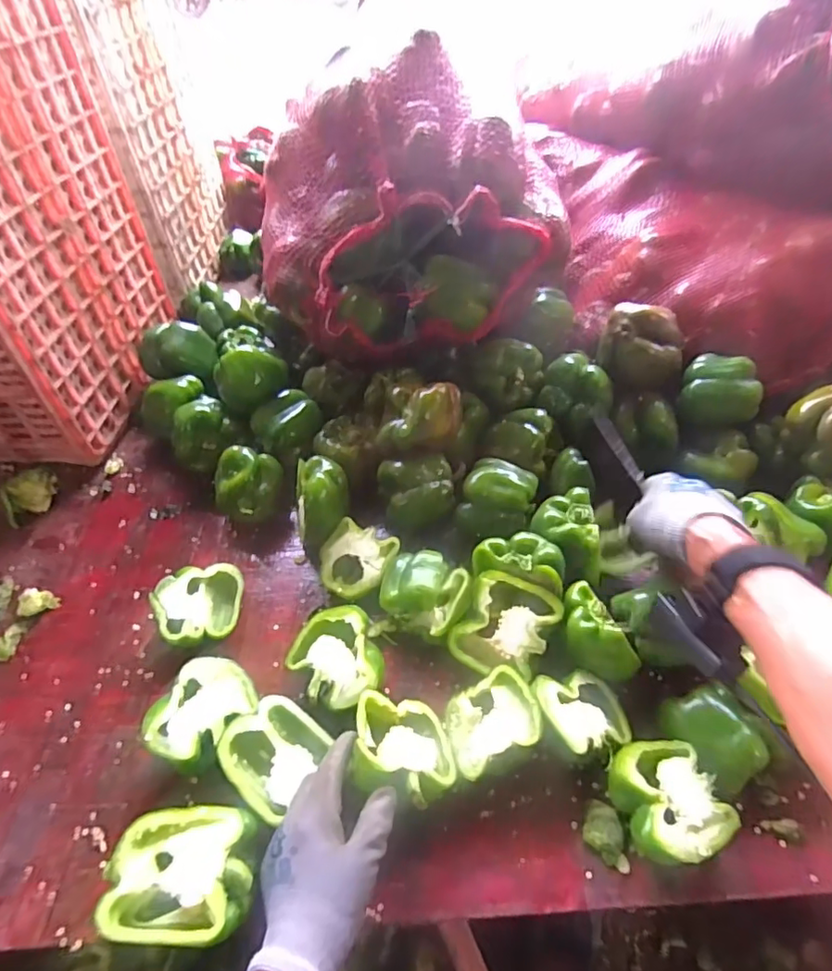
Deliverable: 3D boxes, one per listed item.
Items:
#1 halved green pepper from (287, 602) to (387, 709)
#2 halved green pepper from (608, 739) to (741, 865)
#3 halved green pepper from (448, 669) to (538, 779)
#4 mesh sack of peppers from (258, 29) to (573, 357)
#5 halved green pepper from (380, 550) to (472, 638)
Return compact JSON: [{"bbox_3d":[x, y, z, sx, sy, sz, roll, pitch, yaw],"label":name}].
[{"bbox_3d":[-0.072,0.164,0.511,0.078,0.053,0.089,-20,49,-15],"label":"halved green pepper"},{"bbox_3d":[0.190,0.239,0.427,0.076,0.040,0.079,-1,47,2],"label":"halved green pepper"},{"bbox_3d":[0.059,0.194,0.460,0.067,0.060,0.064,-17,48,-13],"label":"halved green pepper"},{"bbox_3d":[-0.021,-0.312,0.658,0.316,0.244,0.298,-16,48,-12],"label":"mesh sack of peppers"},{"bbox_3d":[0.008,0.108,0.559,0.093,0.060,0.069,22,51,21],"label":"halved green pepper"}]

